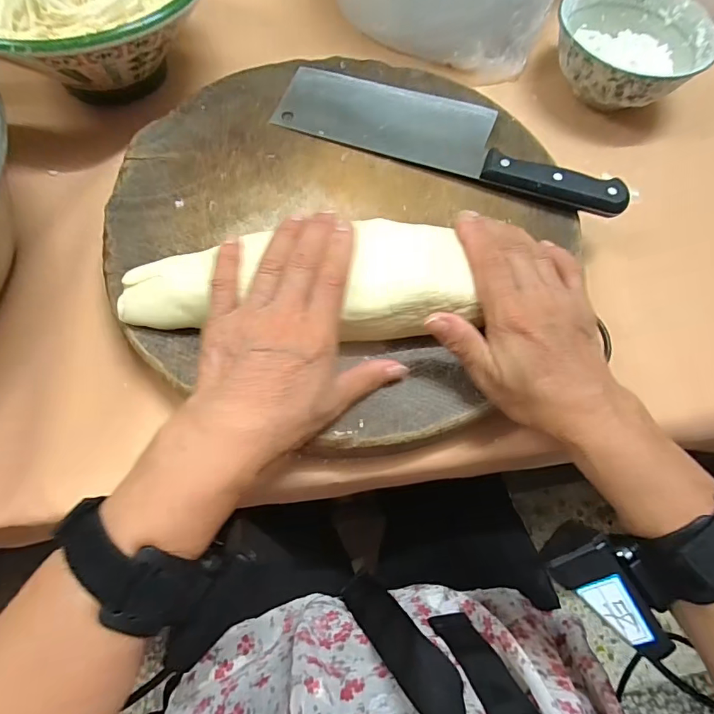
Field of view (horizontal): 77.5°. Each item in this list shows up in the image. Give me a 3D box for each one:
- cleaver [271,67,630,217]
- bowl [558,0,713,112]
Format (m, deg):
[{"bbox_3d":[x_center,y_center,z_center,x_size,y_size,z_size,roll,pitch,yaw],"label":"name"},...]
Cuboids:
[{"bbox_3d":[0.075,-0.187,0.369,0.285,0.023,0.076,20,67,5],"label":"cleaver"},{"bbox_3d":[0.267,-0.301,0.446,0.134,0.065,0.140,1,66,-3],"label":"bowl"}]

